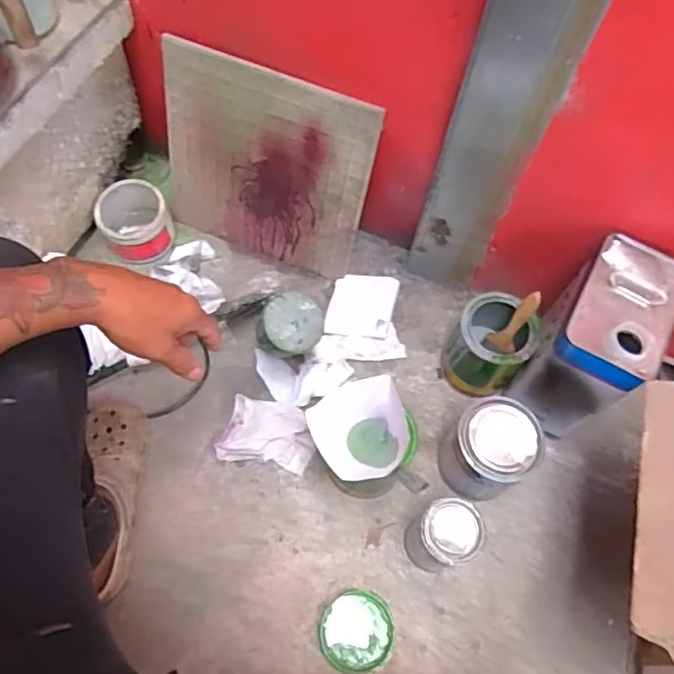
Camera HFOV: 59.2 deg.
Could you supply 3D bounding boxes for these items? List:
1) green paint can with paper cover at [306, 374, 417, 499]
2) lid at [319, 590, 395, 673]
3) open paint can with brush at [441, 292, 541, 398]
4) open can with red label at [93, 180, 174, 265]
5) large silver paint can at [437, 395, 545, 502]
[{"bbox_3d":[0.032,0.136,0.750,0.118,0.169,0.120,-24,69,-15],"label":"green paint can with paper cover"},{"bbox_3d":[0.025,0.369,0.742,0.090,0.004,0.090,2,65,-3],"label":"lid"},{"bbox_3d":[0.212,0.013,0.826,0.096,0.156,0.104,2,65,-3],"label":"open paint can with brush"},{"bbox_3d":[-0.309,-0.172,0.919,0.100,0.082,0.110,2,65,-3],"label":"open can with red label"},{"bbox_3d":[0.195,0.150,0.772,0.102,0.142,0.108,2,65,-3],"label":"large silver paint can"}]

